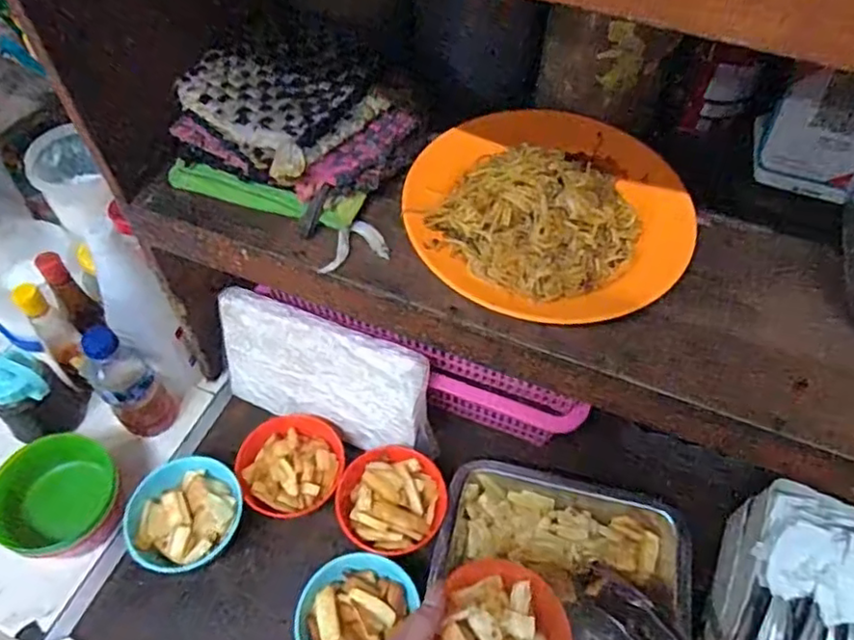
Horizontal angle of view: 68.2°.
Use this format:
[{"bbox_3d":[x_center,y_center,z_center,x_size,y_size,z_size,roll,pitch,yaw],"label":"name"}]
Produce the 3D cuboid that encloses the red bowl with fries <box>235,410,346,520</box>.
[{"bbox_3d":[-0.144,0.158,0.678,0.105,0.039,0.112,1,54,-1],"label":"red bowl with fries"}]

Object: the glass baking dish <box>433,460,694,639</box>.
[{"bbox_3d":[0.121,0.305,0.603,0.239,0.065,0.302,11,54,7],"label":"glass baking dish"}]

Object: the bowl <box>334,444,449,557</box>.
[{"bbox_3d":[-0.037,0.191,0.654,0.107,0.039,0.107,1,54,-1],"label":"bowl"}]

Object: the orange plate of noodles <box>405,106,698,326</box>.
[{"bbox_3d":[0.092,-0.094,0.471,0.204,0.045,0.195,1,54,-1],"label":"orange plate of noodles"}]

